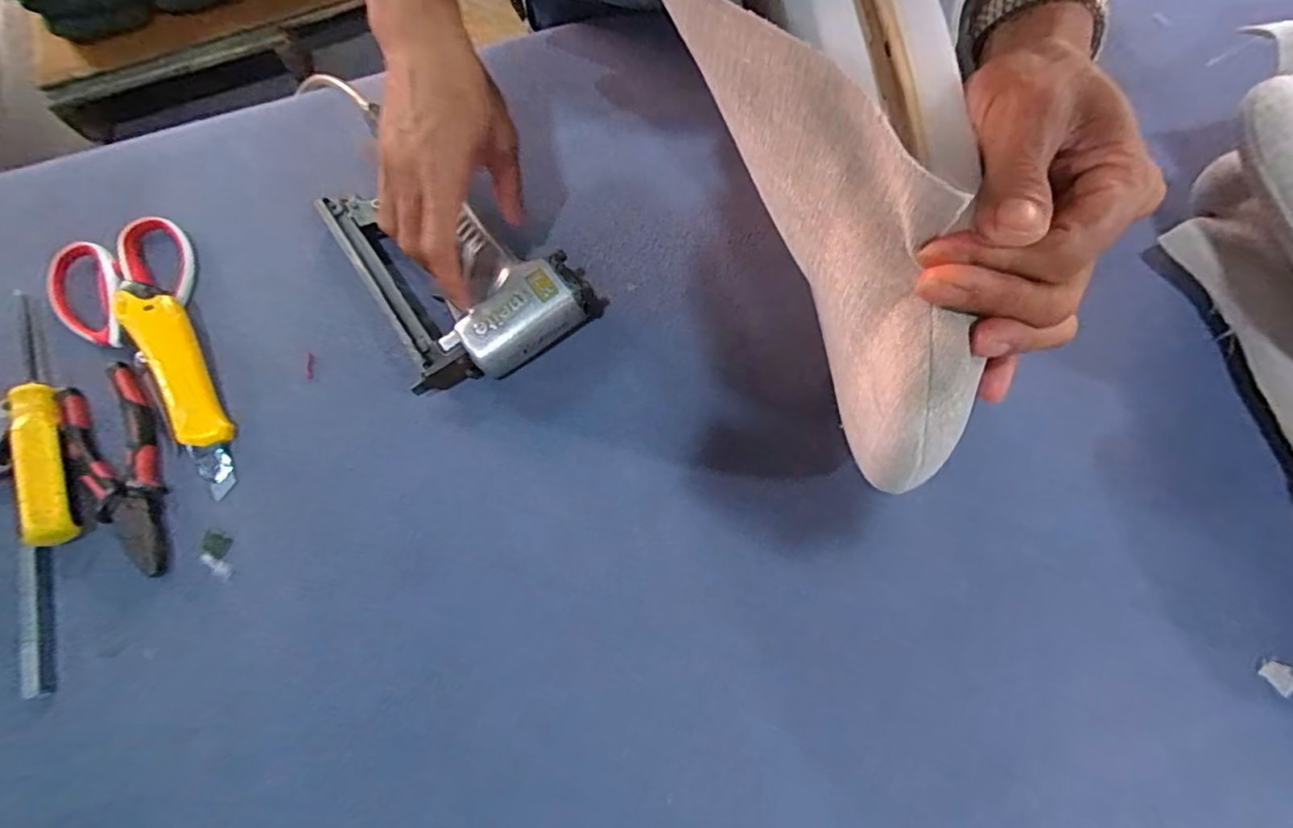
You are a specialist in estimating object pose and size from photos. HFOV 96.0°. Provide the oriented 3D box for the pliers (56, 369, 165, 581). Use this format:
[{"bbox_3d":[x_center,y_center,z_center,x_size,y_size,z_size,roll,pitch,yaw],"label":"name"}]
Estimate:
[{"bbox_3d":[-0.350,0.034,0.390,0.053,0.018,0.155,-28,75,-8],"label":"pliers"}]

